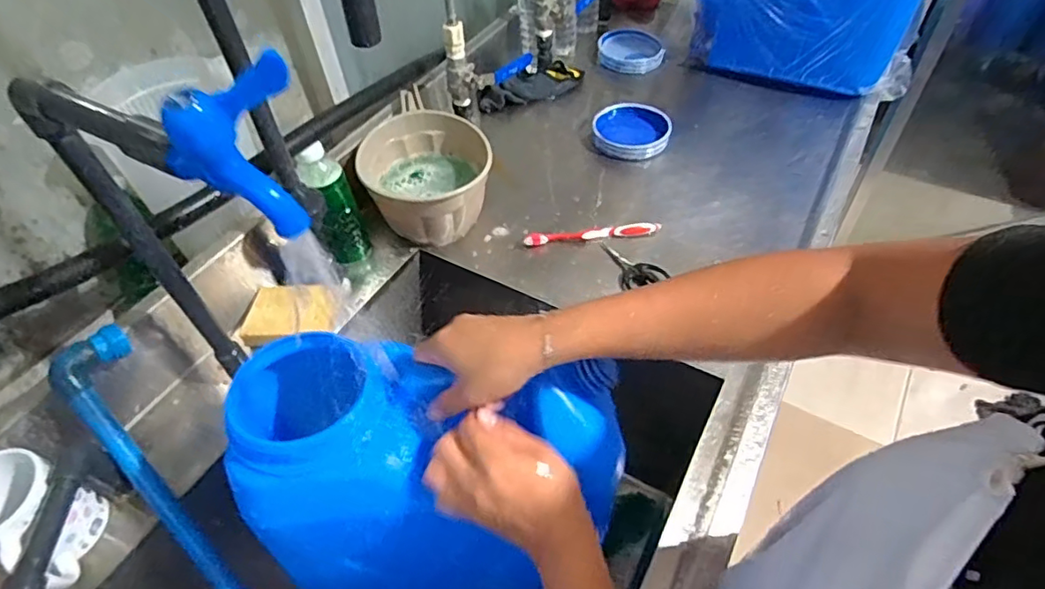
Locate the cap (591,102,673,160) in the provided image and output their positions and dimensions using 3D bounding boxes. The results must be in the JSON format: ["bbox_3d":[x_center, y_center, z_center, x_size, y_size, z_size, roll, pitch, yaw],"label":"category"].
[{"bbox_3d":[0.172,-0.258,0.885,0.116,0.029,0.115,-2,49,2],"label":"cap"}]

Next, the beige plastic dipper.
[{"bbox_3d":[-0.128,-0.169,0.778,0.162,0.119,0.227,-10,49,-4],"label":"beige plastic dipper"}]

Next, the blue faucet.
[{"bbox_3d":[-0.147,-0.072,0.299,0.068,0.084,0.031,-19,51,-12],"label":"blue faucet"}]

